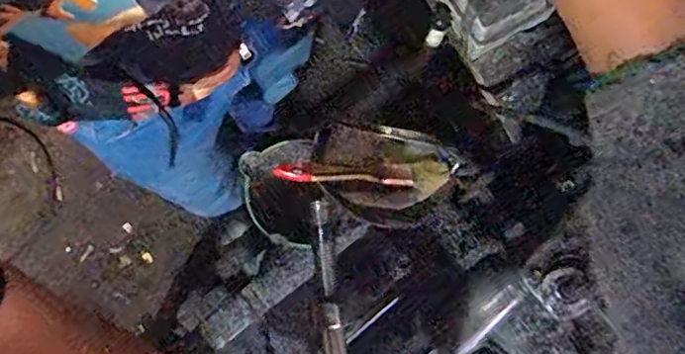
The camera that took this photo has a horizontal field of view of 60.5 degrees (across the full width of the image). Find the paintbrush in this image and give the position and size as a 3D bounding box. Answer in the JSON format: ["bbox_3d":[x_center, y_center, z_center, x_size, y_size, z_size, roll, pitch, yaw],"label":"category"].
[{"bbox_3d":[0.001,0.001,0.611,0.140,0.021,0.015,4,77,0],"label":"paintbrush"}]

